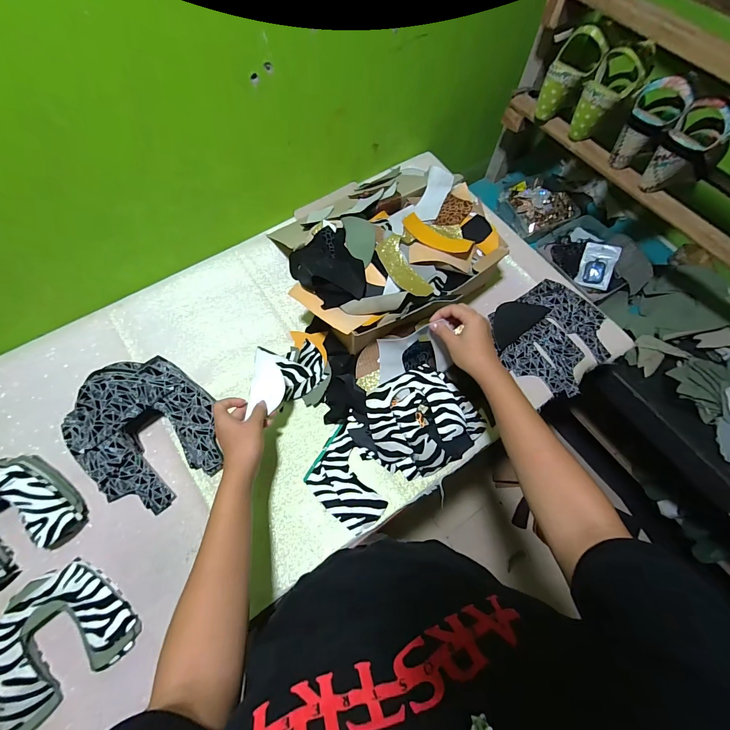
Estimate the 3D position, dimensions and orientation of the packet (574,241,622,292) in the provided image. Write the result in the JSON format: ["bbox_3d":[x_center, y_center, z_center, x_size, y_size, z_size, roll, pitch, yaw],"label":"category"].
[{"bbox_3d":[0.529,-0.226,0.798,0.068,0.010,0.102,19,99,24],"label":"packet"}]

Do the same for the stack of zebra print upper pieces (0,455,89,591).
[{"bbox_3d":[-0.513,0.210,0.491,0.167,0.066,0.160,-36,72,-16],"label":"stack of zebra print upper pieces"}]

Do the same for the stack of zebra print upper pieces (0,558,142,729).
[{"bbox_3d":[-0.401,0.351,0.457,0.158,0.028,0.145,-37,72,-17],"label":"stack of zebra print upper pieces"}]

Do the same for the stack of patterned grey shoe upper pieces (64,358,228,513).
[{"bbox_3d":[-0.325,0.102,0.526,0.201,0.099,0.194,28,68,10],"label":"stack of patterned grey shoe upper pieces"}]

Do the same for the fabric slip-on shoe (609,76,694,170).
[{"bbox_3d":[0.473,-0.406,0.597,0.074,0.132,0.068,38,70,13],"label":"fabric slip-on shoe"}]

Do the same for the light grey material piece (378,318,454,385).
[{"bbox_3d":[0.080,-0.020,0.557,0.111,0.097,0.051,-7,67,-6],"label":"light grey material piece"}]

